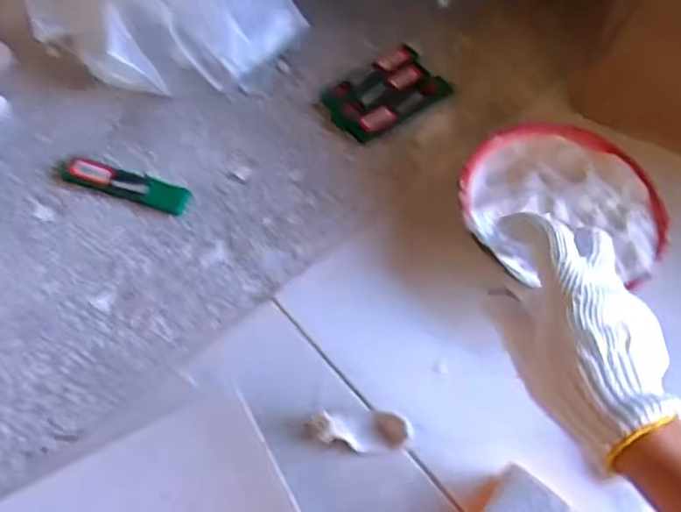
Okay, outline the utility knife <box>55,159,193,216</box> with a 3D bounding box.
[{"bbox_3d":[-0.193,-0.066,0.582,0.122,0.013,0.028,16,60,6],"label":"utility knife"}]

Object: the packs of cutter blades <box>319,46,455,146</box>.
[{"bbox_3d":[0.045,-0.164,0.656,0.118,0.016,0.080,-35,67,-21],"label":"packs of cutter blades"}]

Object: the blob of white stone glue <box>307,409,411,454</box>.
[{"bbox_3d":[0.014,0.125,0.470,0.074,0.027,0.029,-2,59,-5],"label":"blob of white stone glue"}]

